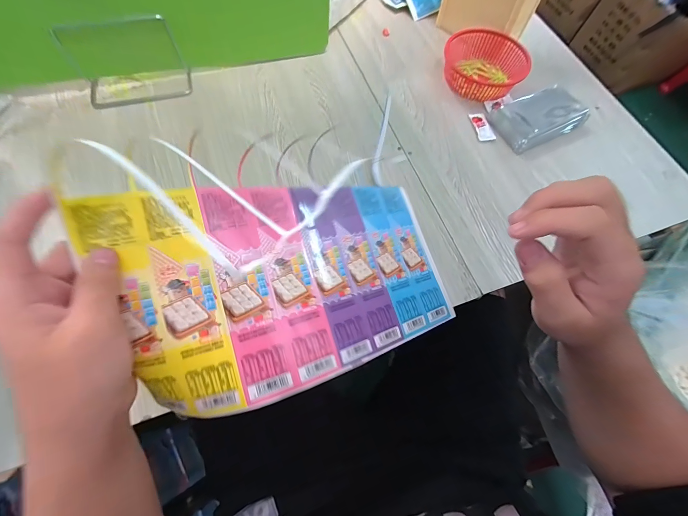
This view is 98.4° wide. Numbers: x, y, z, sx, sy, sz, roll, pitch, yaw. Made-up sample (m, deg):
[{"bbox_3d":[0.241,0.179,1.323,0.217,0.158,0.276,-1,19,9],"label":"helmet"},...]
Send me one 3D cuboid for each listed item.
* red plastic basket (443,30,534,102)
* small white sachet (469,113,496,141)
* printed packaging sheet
[{"bbox_3d":[0.247,-0.337,0.515,0.140,0.045,0.132,-20,70,-11],"label":"red plastic basket"},{"bbox_3d":[0.222,-0.213,0.479,0.023,0.007,0.059,-8,68,-6],"label":"small white sachet"},{"bbox_3d":[-0.029,0.018,0.285,0.319,0.028,0.174,-12,81,-33],"label":"printed packaging sheet"}]

